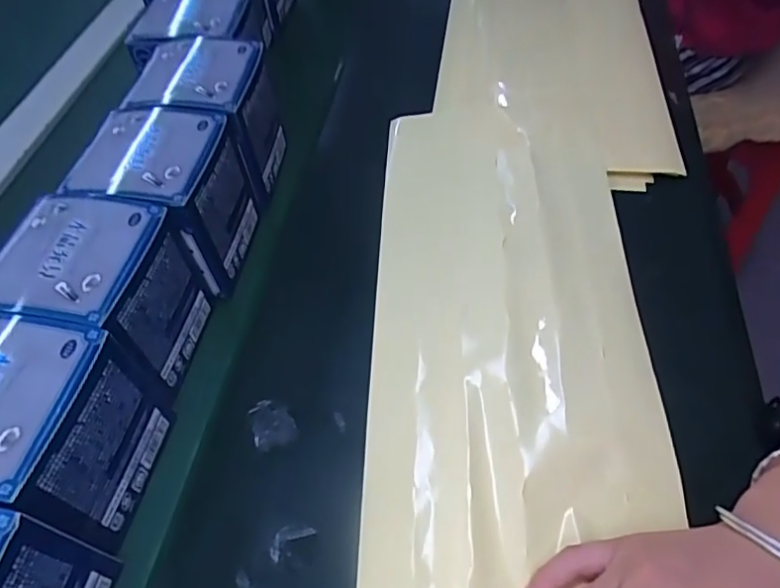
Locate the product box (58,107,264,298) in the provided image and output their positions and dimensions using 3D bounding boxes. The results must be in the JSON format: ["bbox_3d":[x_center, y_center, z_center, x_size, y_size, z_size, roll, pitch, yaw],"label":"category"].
[{"bbox_3d":[-0.142,-0.063,0.365,0.079,0.093,0.085,5,55,8],"label":"product box"}]

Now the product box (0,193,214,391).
[{"bbox_3d":[-0.163,0.002,0.324,0.078,0.097,0.080,4,55,7],"label":"product box"}]

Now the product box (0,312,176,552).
[{"bbox_3d":[-0.173,0.068,0.278,0.076,0.088,0.080,6,55,8],"label":"product box"}]

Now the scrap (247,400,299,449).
[{"bbox_3d":[-0.068,0.074,0.325,0.024,0.004,0.030,-16,55,-8],"label":"scrap"}]

